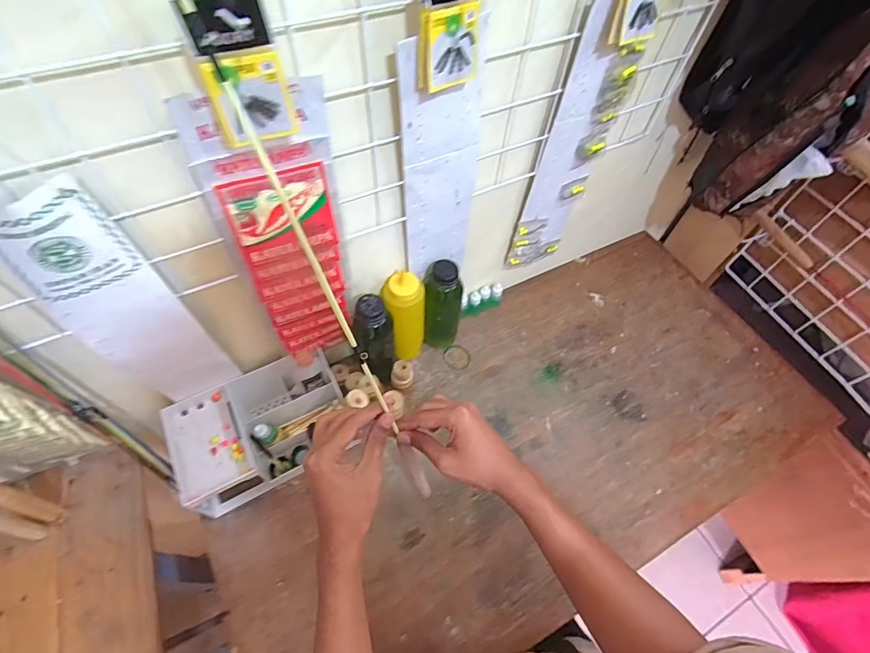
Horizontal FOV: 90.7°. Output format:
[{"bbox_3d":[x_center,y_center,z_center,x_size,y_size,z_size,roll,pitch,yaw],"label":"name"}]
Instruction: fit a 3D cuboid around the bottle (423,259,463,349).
[{"bbox_3d":[0.011,-0.025,0.707,0.062,0.189,0.057,6,59,1],"label":"bottle"}]

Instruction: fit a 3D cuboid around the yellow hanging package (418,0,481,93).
[{"bbox_3d":[0.014,-0.252,0.355,0.059,0.096,0.014,-26,56,-18],"label":"yellow hanging package"}]

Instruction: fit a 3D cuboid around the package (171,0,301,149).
[{"bbox_3d":[-0.132,-0.173,0.297,0.054,0.094,0.012,-16,61,-12],"label":"package"}]

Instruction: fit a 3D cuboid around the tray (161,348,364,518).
[{"bbox_3d":[-0.253,0.149,0.646,0.231,0.111,0.163,-22,62,-15],"label":"tray"}]

